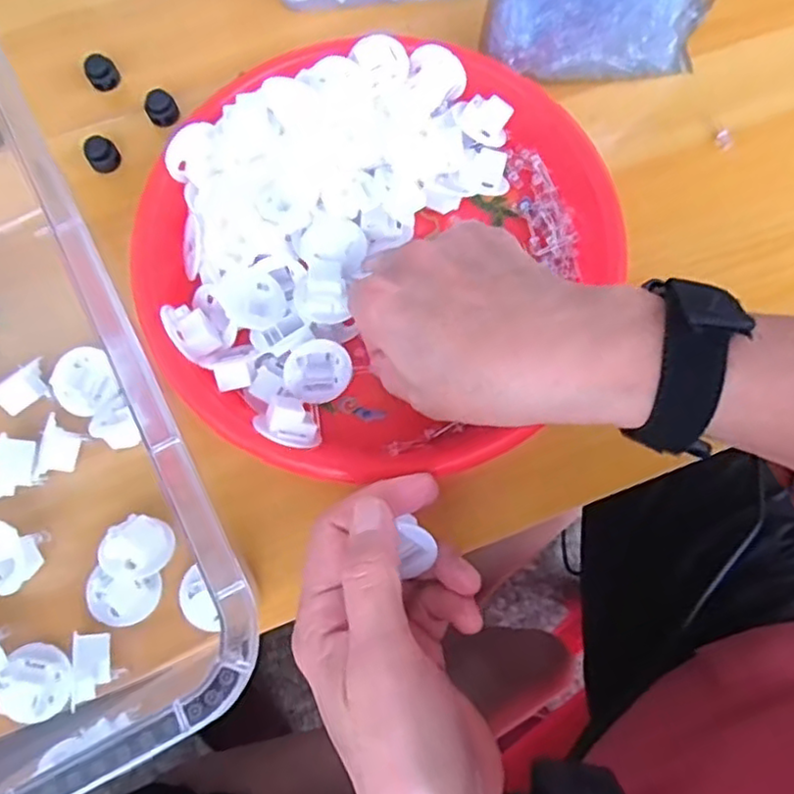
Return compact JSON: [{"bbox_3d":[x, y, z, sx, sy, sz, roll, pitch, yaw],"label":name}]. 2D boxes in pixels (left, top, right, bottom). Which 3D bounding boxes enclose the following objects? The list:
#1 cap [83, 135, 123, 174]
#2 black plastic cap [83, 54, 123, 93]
[{"bbox_3d":[-0.163,-0.134,0.370,0.016,0.014,0.014,-34,77,-9],"label":"cap"},{"bbox_3d":[-0.170,-0.187,0.385,0.017,0.015,0.013,-29,76,-8],"label":"black plastic cap"}]

